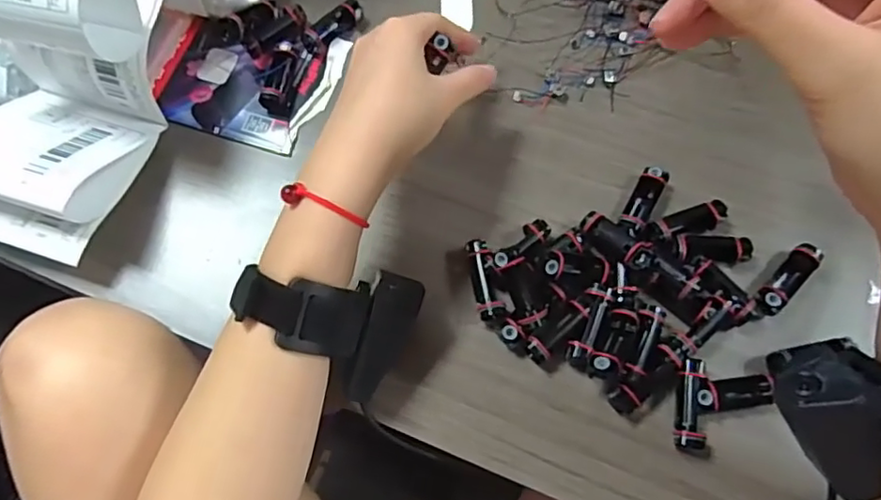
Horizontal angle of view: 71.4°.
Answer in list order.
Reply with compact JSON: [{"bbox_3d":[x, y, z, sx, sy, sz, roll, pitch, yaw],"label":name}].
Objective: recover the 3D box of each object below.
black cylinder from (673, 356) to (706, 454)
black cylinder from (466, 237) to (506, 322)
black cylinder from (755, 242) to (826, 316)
[{"bbox_3d":[0.142,0.088,0.349,0.014,0.015,0.050,9,72,3],"label":"black cylinder"},{"bbox_3d":[0.027,0.018,0.377,0.015,0.012,0.053,-9,72,-3],"label":"black cylinder"},{"bbox_3d":[0.211,0.019,0.370,0.018,0.012,0.054,42,76,13],"label":"black cylinder"}]

